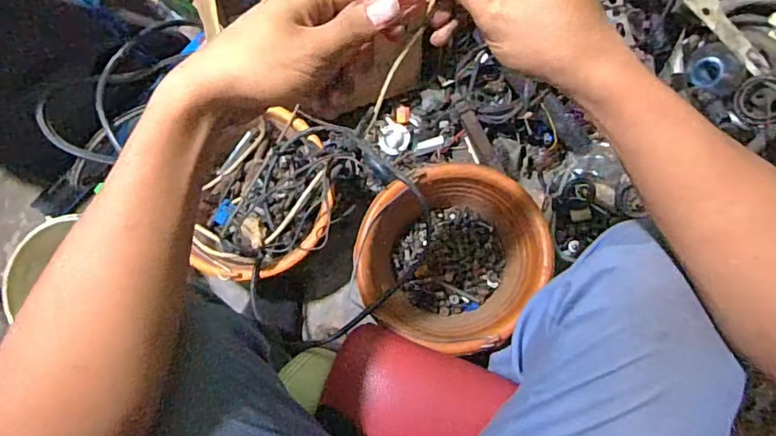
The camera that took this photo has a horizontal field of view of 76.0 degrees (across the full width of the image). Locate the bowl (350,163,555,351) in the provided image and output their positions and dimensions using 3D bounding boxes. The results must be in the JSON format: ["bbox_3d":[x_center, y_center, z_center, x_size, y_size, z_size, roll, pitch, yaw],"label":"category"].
[{"bbox_3d":[0.086,0.056,0.728,0.239,0.127,0.247,0,80,1],"label":"bowl"}]

